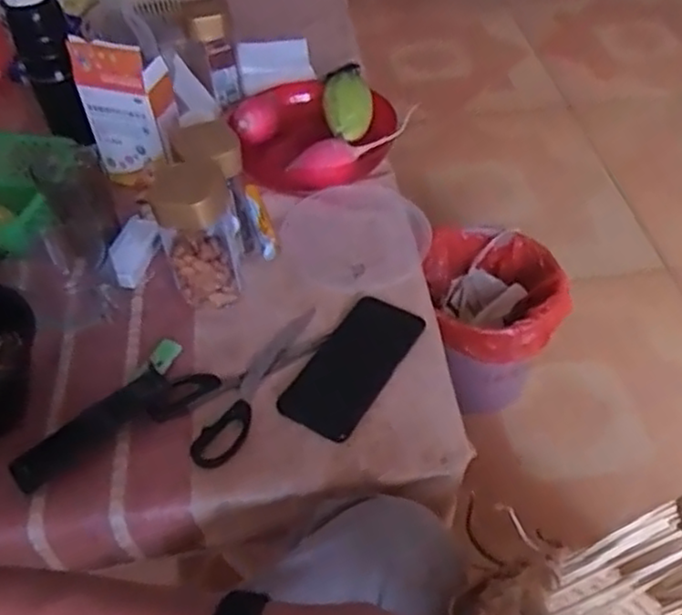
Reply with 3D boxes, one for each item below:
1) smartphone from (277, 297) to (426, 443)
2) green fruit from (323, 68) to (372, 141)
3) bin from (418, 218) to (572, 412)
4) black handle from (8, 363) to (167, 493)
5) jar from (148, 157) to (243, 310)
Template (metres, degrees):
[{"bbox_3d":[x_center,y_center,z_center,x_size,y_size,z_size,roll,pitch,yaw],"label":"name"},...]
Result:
[{"bbox_3d":[0.013,0.054,0.673,0.081,0.010,0.162,24,54,23],"label":"smartphone"},{"bbox_3d":[0.009,-0.268,0.919,0.062,0.045,0.128,-3,48,1],"label":"green fruit"},{"bbox_3d":[0.239,0.029,1.115,0.187,0.229,0.223,-6,48,-1],"label":"bin"},{"bbox_3d":[-0.220,0.108,0.618,0.148,0.011,0.036,-35,55,-25],"label":"black handle"},{"bbox_3d":[-0.143,-0.071,0.703,0.071,0.163,0.067,-2,48,2],"label":"jar"}]

